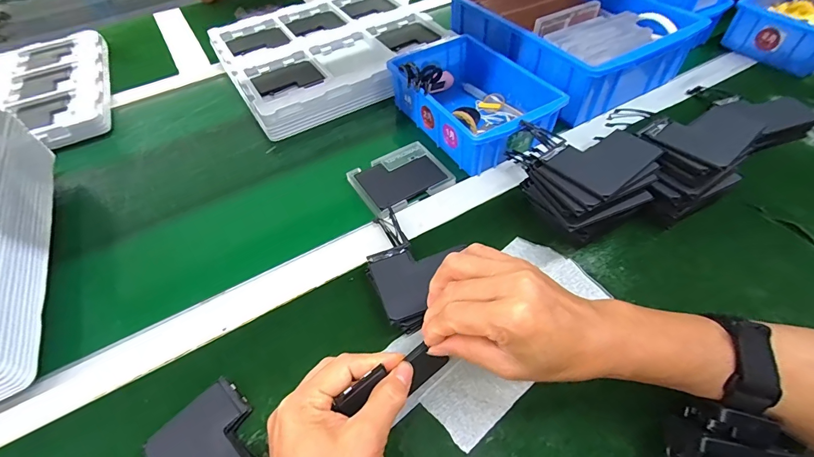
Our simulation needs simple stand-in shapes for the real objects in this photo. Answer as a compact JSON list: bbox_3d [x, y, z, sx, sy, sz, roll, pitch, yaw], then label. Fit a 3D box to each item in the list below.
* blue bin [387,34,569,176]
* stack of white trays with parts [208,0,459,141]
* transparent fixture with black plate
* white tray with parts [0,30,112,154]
[{"bbox_3d":[0.081,-0.164,0.488,0.135,0.060,0.203,-26,54,-16],"label":"blue bin"},{"bbox_3d":[-0.106,-0.291,0.605,0.345,0.036,0.292,-28,55,-18],"label":"stack of white trays with parts"},{"bbox_3d":[-0.008,-0.060,0.448,0.103,0.012,0.083,-28,55,-18],"label":"transparent fixture with black plate"},{"bbox_3d":[-0.601,-0.198,0.574,0.275,0.030,0.328,-23,54,-15],"label":"white tray with parts"}]

